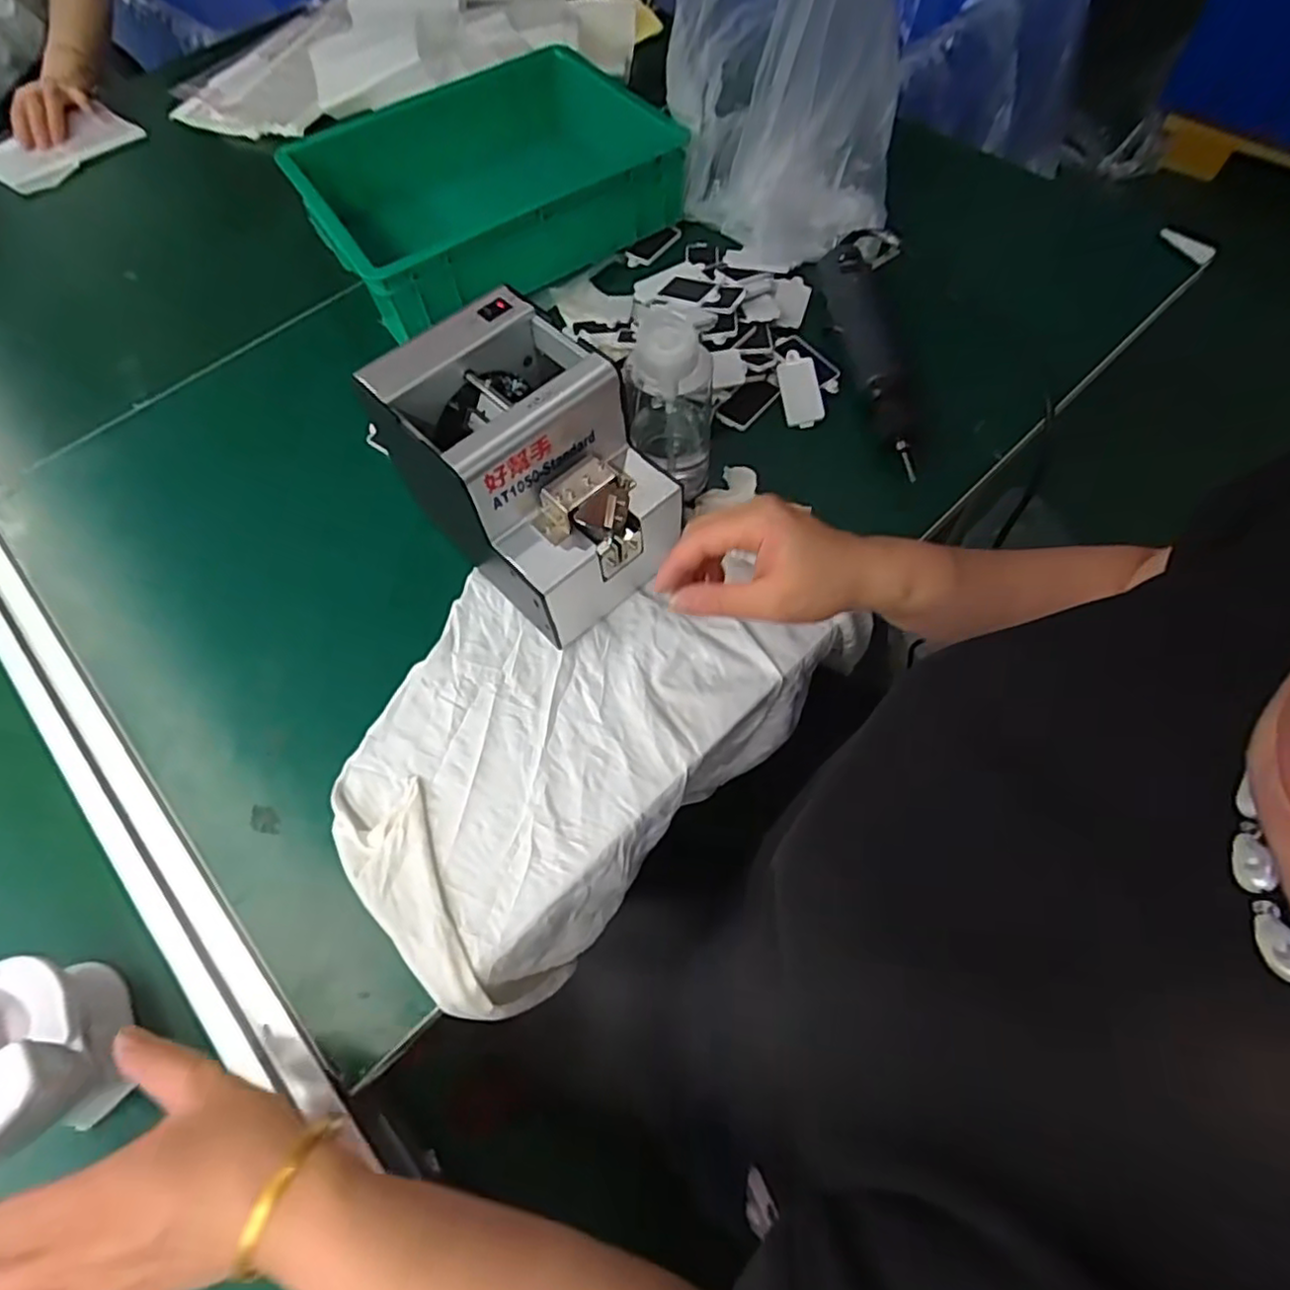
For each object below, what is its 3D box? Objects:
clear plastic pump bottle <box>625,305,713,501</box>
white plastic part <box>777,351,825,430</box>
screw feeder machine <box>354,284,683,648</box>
[{"bbox_3d":[0.020,-0.178,0.504,0.061,0.132,0.061,0,63,2],"label":"clear plastic pump bottle"},{"bbox_3d":[0.138,-0.225,0.595,0.032,0.010,0.070,-7,79,-2],"label":"white plastic part"},{"bbox_3d":[-0.074,-0.118,0.476,0.125,0.144,0.186,-41,69,-17],"label":"screw feeder machine"}]

